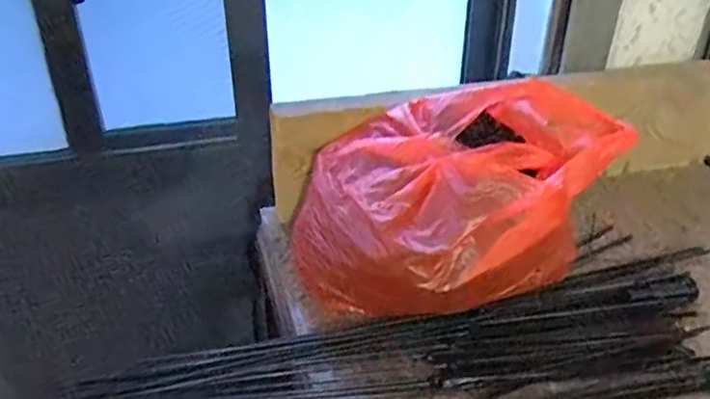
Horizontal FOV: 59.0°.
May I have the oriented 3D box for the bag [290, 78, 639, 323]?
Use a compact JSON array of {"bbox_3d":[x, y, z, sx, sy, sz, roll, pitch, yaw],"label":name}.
[{"bbox_3d":[0.090,-0.006,0.606,0.280,0.167,0.226,-16,37,-24],"label":"bag"}]

